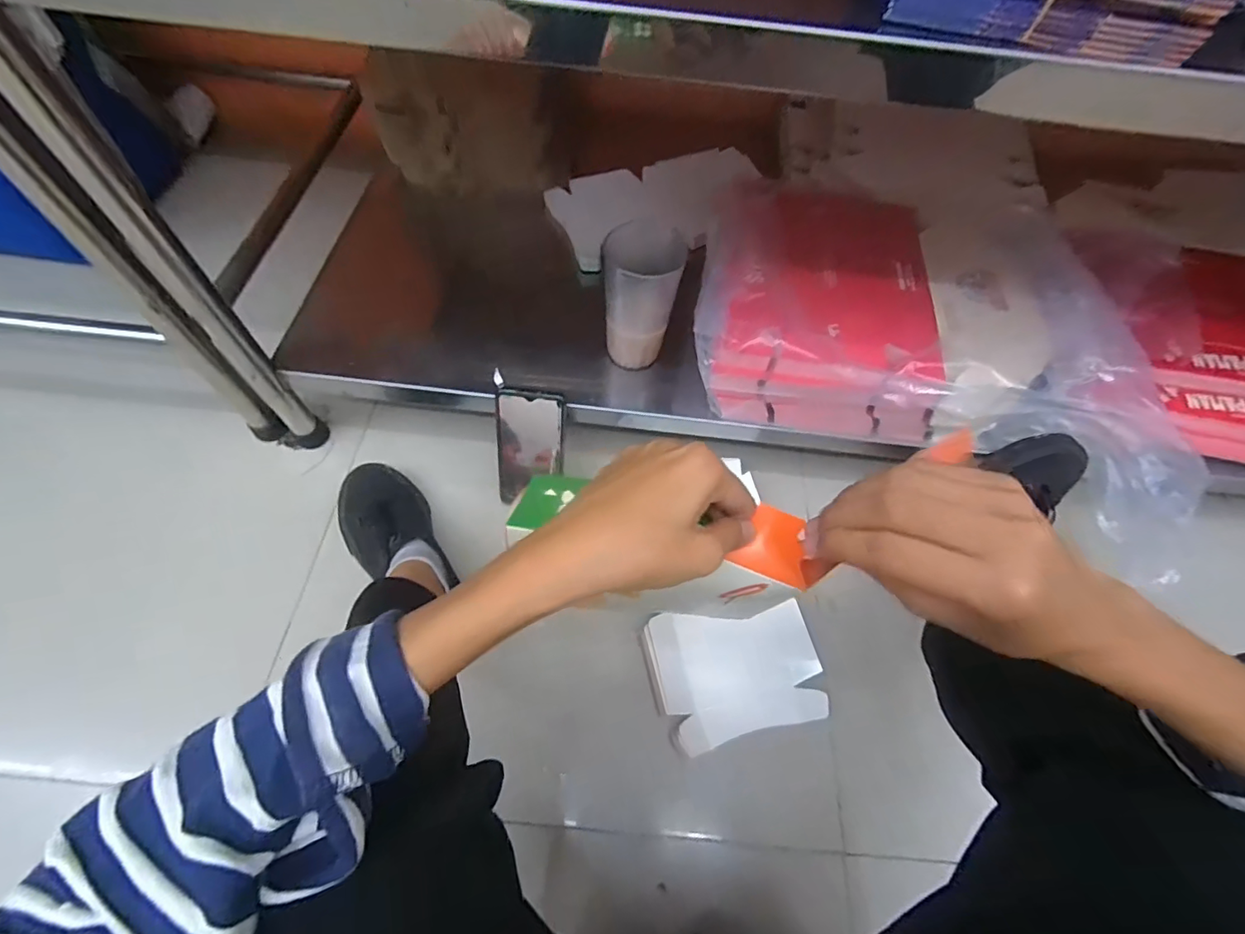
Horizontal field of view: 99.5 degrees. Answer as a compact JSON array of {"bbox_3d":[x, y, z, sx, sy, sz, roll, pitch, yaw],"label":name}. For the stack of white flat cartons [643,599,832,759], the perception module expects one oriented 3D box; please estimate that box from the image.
[{"bbox_3d":[0.119,0.216,0.567,0.175,0.033,0.134,-12,62,-10],"label":"stack of white flat cartons"}]

